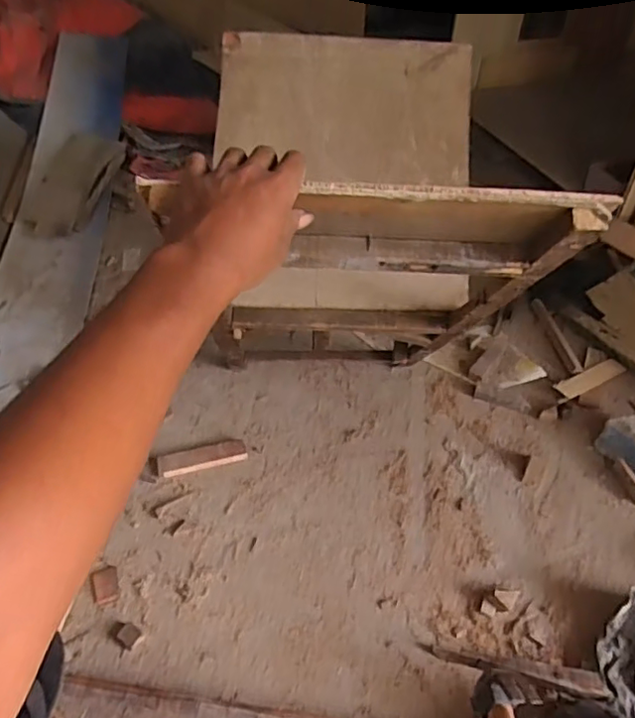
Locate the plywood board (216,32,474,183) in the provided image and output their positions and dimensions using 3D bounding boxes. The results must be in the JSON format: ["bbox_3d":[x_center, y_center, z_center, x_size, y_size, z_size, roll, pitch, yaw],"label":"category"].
[{"bbox_3d":[0.037,-0.340,0.794,0.332,0.196,0.023,4,0,-1],"label":"plywood board"}]

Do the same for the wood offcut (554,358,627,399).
[{"bbox_3d":[0.526,0.036,1.135,0.151,0.008,0.046,-18,47,-19],"label":"wood offcut"}]

